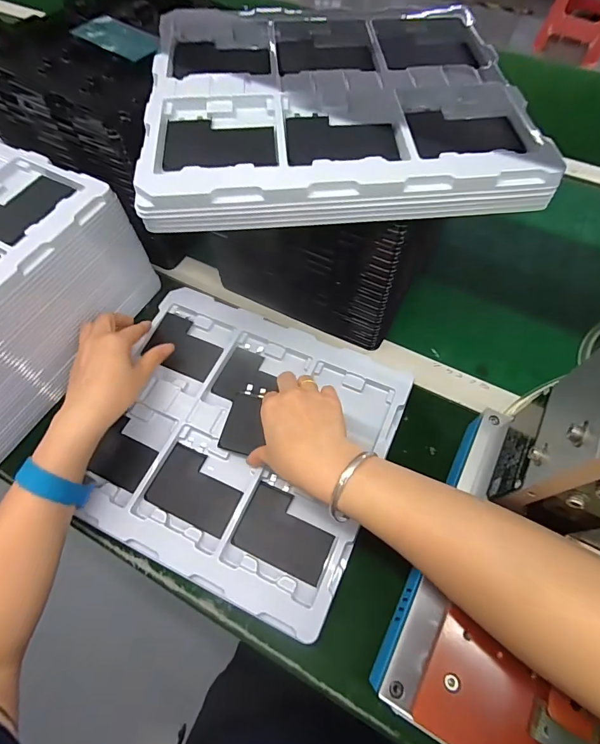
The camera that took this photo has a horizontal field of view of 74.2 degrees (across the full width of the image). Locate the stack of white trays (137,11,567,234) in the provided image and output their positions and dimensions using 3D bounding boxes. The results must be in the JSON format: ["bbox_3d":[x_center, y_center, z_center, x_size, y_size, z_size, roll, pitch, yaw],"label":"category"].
[{"bbox_3d":[0.031,-0.244,0.362,0.320,0.039,0.299,-2,63,0],"label":"stack of white trays"}]

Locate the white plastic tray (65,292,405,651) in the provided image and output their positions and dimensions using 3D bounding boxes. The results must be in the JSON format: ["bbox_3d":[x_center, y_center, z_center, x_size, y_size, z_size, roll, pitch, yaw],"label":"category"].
[{"bbox_3d":[-0.070,0.066,0.421,0.301,0.019,0.279,21,63,13],"label":"white plastic tray"}]

